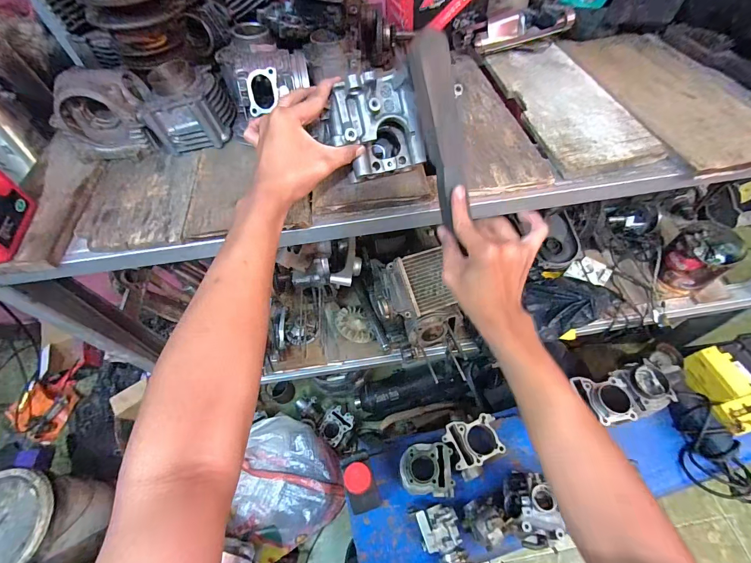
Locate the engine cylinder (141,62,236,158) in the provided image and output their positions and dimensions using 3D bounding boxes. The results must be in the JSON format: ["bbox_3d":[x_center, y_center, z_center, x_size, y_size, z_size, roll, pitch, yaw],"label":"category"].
[{"bbox_3d":[-0.287,-0.281,0.544,0.104,0.084,0.121,-1,58,3],"label":"engine cylinder"}]

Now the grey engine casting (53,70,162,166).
[{"bbox_3d":[-0.402,-0.249,0.518,0.142,0.107,0.082,-36,63,-18],"label":"grey engine casting"}]

